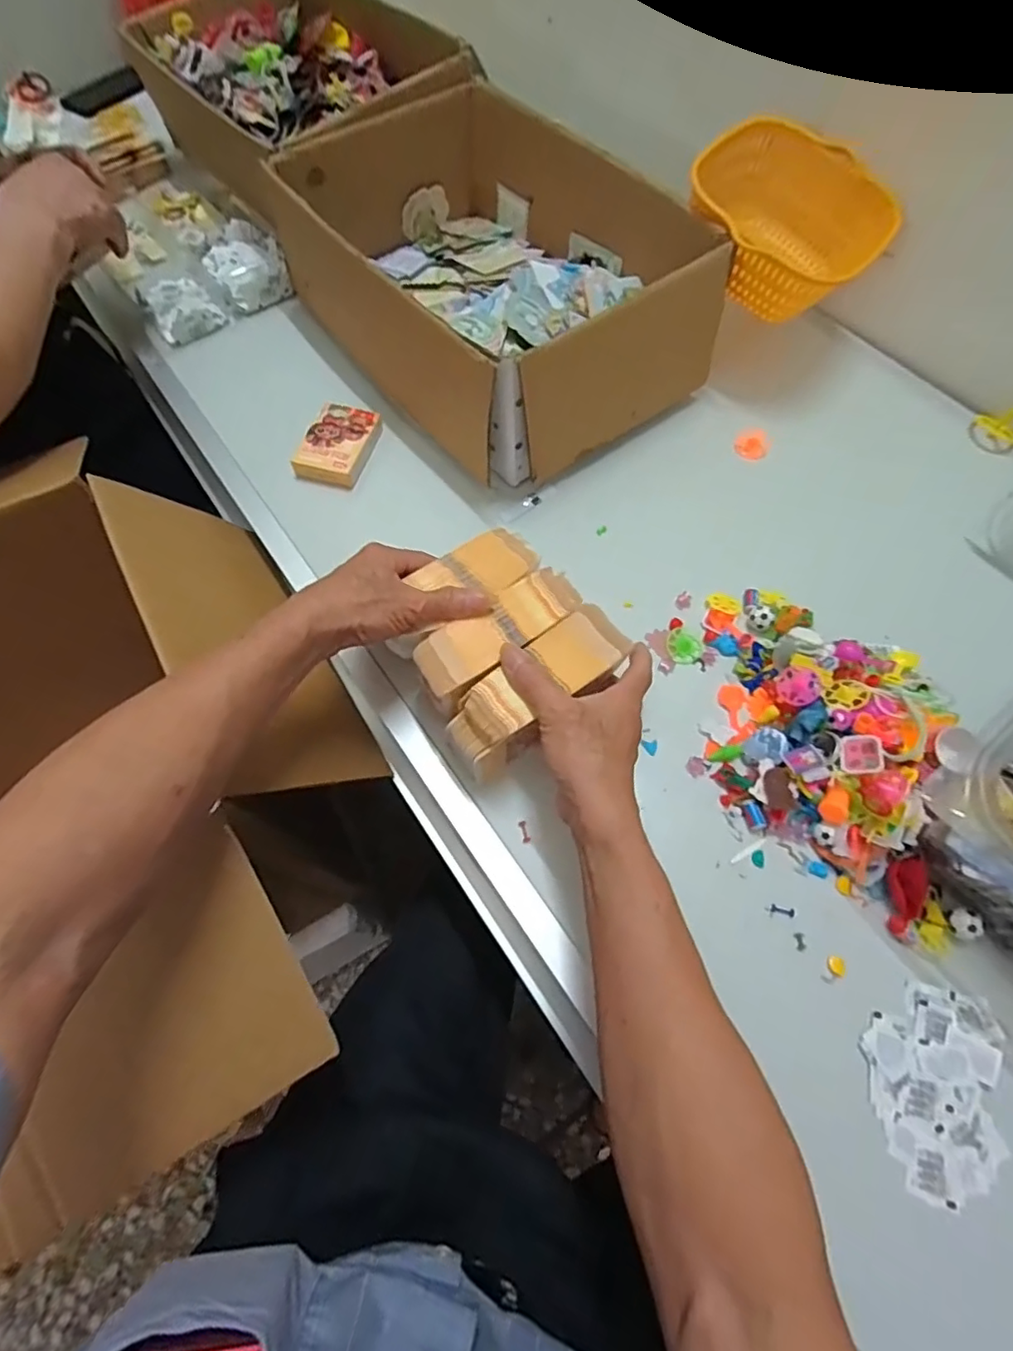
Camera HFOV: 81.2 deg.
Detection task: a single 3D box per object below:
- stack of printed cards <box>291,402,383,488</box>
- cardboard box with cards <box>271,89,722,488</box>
[{"bbox_3d":[-0.179,-0.247,0.627,0.067,0.019,0.101,13,65,7],"label":"stack of printed cards"},{"bbox_3d":[-0.014,-0.444,0.647,0.324,0.136,0.455,-34,68,-14],"label":"cardboard box with cards"}]

